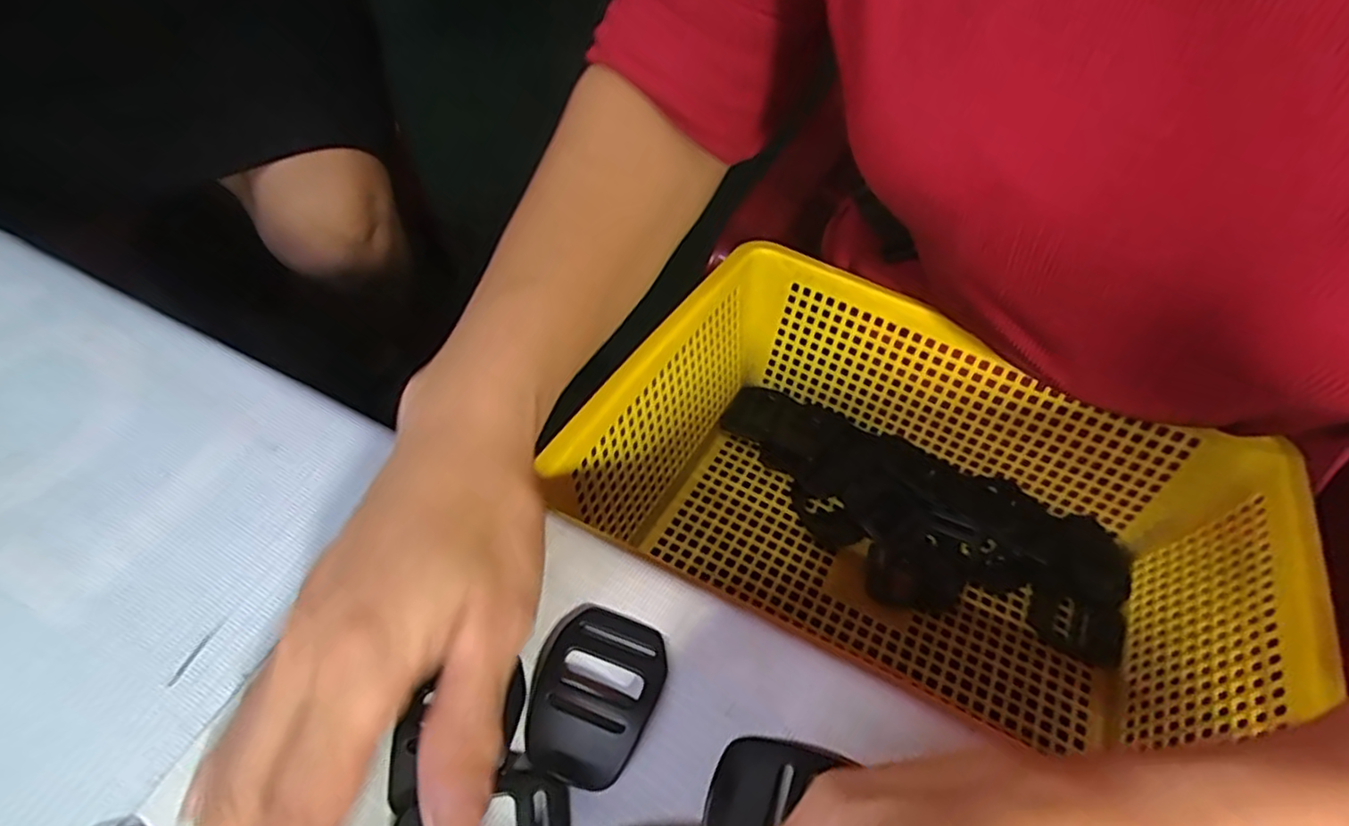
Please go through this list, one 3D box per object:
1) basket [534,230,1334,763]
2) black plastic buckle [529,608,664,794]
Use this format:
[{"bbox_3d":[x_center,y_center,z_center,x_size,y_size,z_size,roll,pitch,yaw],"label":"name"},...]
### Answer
[{"bbox_3d":[0.120,0.048,0.344,0.300,0.132,0.201,26,41,19],"label":"basket"},{"bbox_3d":[-0.026,0.085,0.204,0.037,0.004,0.048,19,63,14],"label":"black plastic buckle"}]

